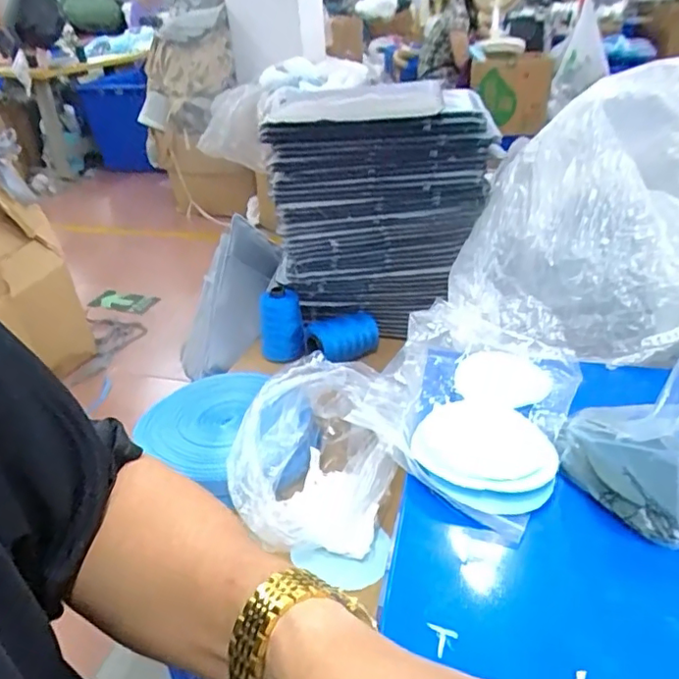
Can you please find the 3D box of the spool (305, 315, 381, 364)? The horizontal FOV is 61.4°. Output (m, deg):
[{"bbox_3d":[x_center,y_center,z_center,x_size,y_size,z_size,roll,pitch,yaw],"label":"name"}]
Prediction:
[{"bbox_3d":[0.005,-0.008,0.918,0.114,0.059,0.062,-12,33,-13],"label":"spool"}]

